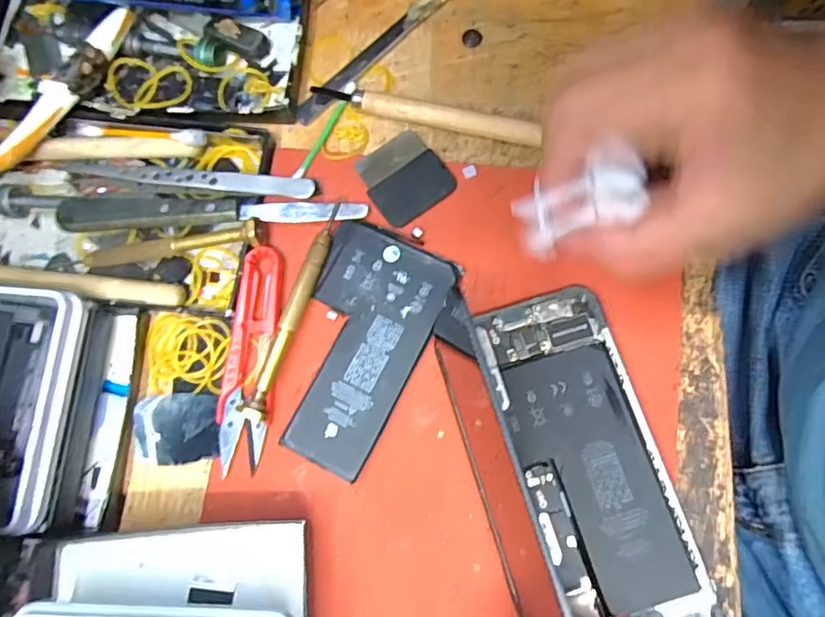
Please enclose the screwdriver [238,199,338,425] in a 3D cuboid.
[{"bbox_3d":[-0.053,-0.001,0.261,0.009,0.011,0.107,18,79,8],"label":"screwdriver"}]

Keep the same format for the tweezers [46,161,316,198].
[{"bbox_3d":[-0.112,-0.062,0.278,0.127,0.009,0.011,3,77,5],"label":"tweezers"}]

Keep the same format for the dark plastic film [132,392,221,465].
[{"bbox_3d":[-0.110,0.055,0.263,0.041,0.006,0.031,-9,77,2],"label":"dark plastic film"}]

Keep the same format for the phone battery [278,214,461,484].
[{"bbox_3d":[-0.026,0.016,0.260,0.059,0.007,0.108,23,80,9],"label":"phone battery"}]

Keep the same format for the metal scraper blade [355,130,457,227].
[{"bbox_3d":[-0.004,-0.066,0.279,0.039,0.004,0.041,-37,77,-5],"label":"metal scraper blade"}]

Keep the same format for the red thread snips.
[{"bbox_3d":[-0.075,0.021,0.262,0.023,0.010,0.101,3,77,5],"label":"red thread snips"}]

